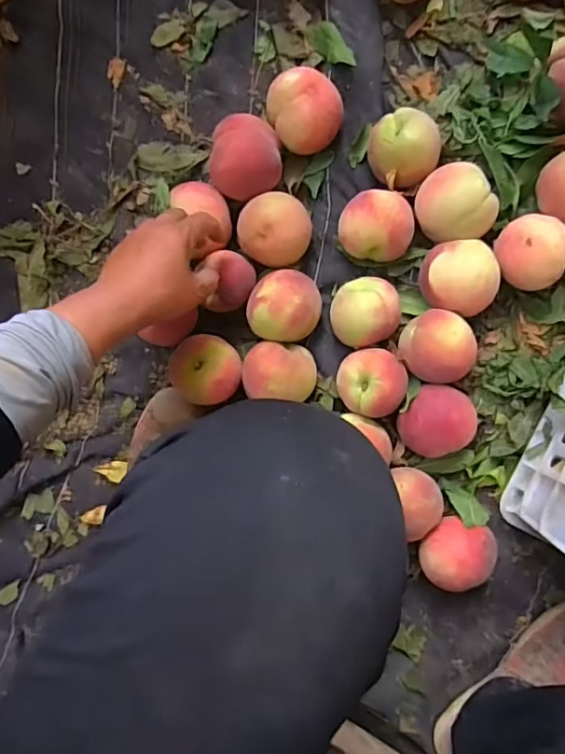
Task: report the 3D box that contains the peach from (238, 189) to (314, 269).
[{"bbox_3d":[-0.009,-0.150,0.544,0.068,0.062,0.070,0,90,5],"label":"peach"}]

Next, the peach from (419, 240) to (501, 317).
[{"bbox_3d":[0.178,-0.100,0.542,0.074,0.062,0.068,0,90,5],"label":"peach"}]

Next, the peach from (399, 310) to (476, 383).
[{"bbox_3d":[0.158,-0.029,0.543,0.074,0.066,0.067,28,92,4],"label":"peach"}]

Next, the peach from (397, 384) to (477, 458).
[{"bbox_3d":[0.158,0.045,0.547,0.073,0.062,0.071,0,90,5],"label":"peach"}]

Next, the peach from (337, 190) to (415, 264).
[{"bbox_3d":[0.096,-0.154,0.542,0.072,0.057,0.059,4,91,5],"label":"peach"}]

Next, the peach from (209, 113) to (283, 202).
[{"bbox_3d":[-0.035,-0.217,0.543,0.067,0.072,0.074,10,91,4],"label":"peach"}]

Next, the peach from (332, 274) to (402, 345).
[{"bbox_3d":[0.085,-0.067,0.546,0.068,0.056,0.069,0,90,5],"label":"peach"}]

